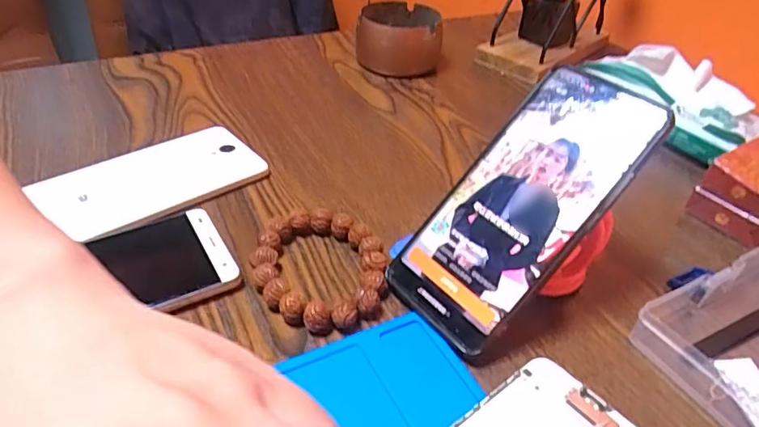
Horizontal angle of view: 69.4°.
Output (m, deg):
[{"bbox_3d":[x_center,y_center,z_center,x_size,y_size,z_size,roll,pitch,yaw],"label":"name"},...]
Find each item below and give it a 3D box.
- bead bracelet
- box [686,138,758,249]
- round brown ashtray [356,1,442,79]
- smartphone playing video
[{"bbox_3d":[-0.036,0.031,0.323,0.073,0.016,0.091,-16,43,-23],"label":"bead bracelet"},{"bbox_3d":[0.274,-0.016,0.390,0.082,0.044,0.057,-21,45,-27],"label":"box"},{"bbox_3d":[0.021,-0.180,0.563,0.083,0.051,0.075,6,39,2],"label":"round brown ashtray"},{"bbox_3d":[0.076,-0.007,0.299,0.162,0.007,0.074,-50,54,0],"label":"smartphone playing video"}]

